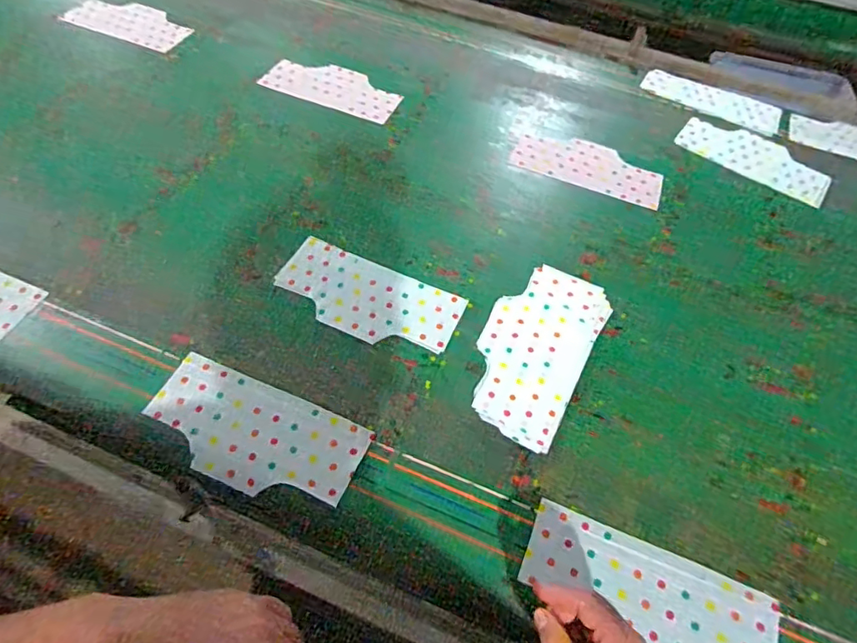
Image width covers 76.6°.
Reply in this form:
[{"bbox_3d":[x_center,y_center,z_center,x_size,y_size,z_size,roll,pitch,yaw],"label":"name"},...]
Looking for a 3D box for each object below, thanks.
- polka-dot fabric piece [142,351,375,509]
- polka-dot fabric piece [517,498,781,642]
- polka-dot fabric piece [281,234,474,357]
[{"bbox_3d":[-0.230,0.145,0.706,0.285,0.007,0.135,21,59,12],"label":"polka-dot fabric piece"},{"bbox_3d":[0.255,0.325,0.633,0.290,0.008,0.124,22,57,11],"label":"polka-dot fabric piece"},{"bbox_3d":[-0.094,-0.038,0.835,0.282,0.005,0.139,25,56,13],"label":"polka-dot fabric piece"}]

